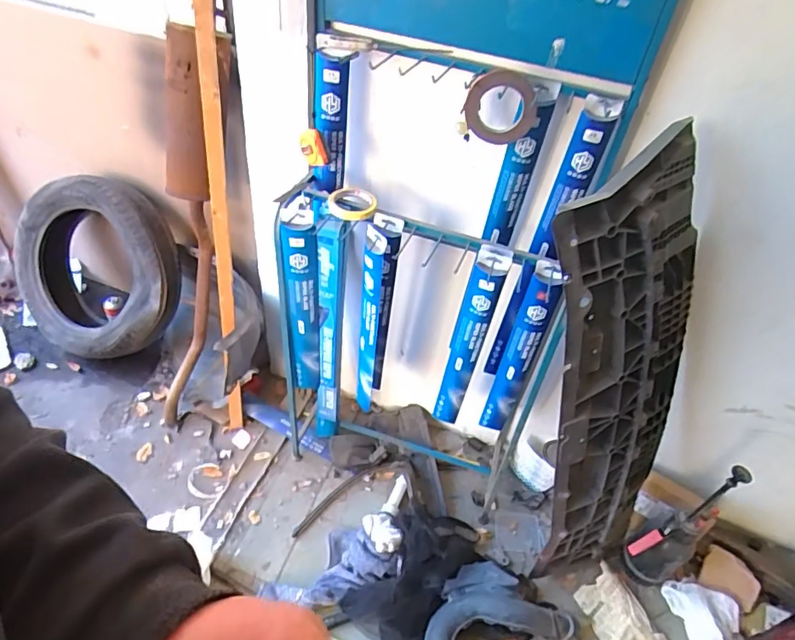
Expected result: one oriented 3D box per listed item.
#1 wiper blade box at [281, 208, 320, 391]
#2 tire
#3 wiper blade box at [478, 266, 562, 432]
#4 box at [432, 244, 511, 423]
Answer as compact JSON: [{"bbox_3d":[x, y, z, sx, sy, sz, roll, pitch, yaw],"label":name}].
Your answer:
[{"bbox_3d":[-0.218,-0.013,1.207,0.073,0.537,0.033,0,46,-7],"label":"wiper blade box"},{"bbox_3d":[-0.956,-0.170,1.686,0.558,0.555,0.180,24,17,11],"label":"tire"},{"bbox_3d":[0.265,0.097,1.187,0.076,0.509,0.034,19,46,11],"label":"wiper blade box"},{"bbox_3d":[0.157,0.057,1.179,0.075,0.521,0.043,12,45,4],"label":"box"}]

